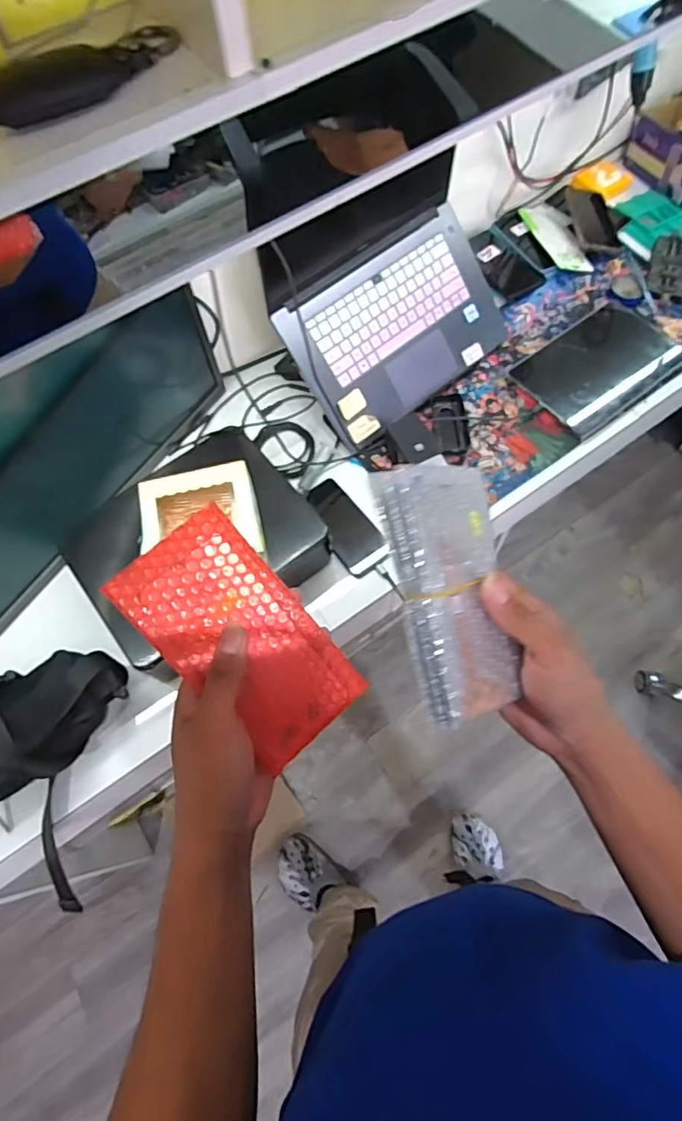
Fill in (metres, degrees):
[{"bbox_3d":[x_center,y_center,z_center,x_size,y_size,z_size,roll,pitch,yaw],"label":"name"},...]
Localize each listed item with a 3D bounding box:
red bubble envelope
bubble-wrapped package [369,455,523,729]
[{"bbox_3d":[-0.065,0.053,0.357,0.088,0.011,0.168,-42,95,-14],"label":"red bubble envelope"},{"bbox_3d":[0.079,0.016,0.355,0.090,0.016,0.165,-13,87,-34],"label":"bubble-wrapped package"}]

